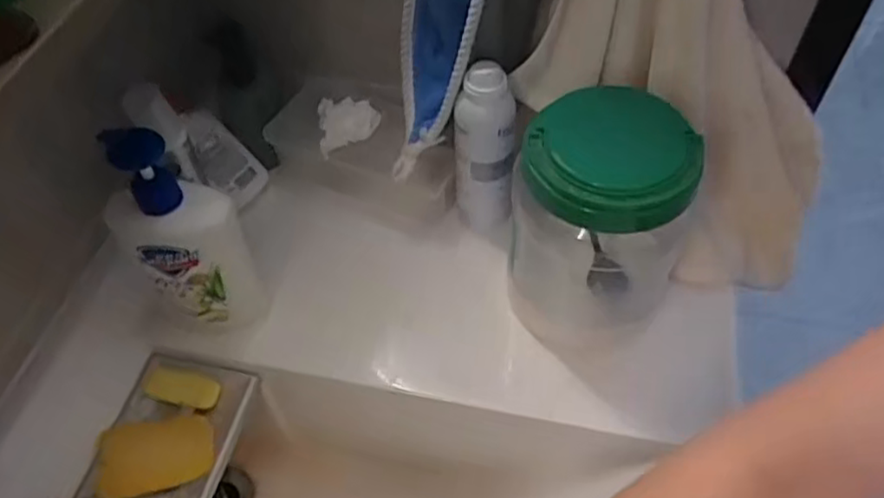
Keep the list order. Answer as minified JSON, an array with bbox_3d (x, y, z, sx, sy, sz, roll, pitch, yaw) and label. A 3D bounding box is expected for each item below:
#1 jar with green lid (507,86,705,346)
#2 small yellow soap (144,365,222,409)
[{"bbox_3d":[0.114,-0.019,0.518,0.117,0.173,0.102,9,53,10],"label":"jar with green lid"},{"bbox_3d":[-0.216,0.115,0.572,0.066,0.010,0.025,11,54,11],"label":"small yellow soap"}]

